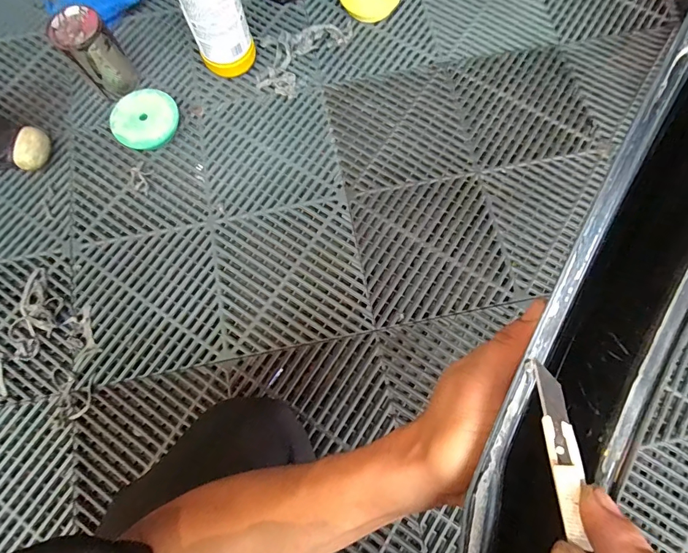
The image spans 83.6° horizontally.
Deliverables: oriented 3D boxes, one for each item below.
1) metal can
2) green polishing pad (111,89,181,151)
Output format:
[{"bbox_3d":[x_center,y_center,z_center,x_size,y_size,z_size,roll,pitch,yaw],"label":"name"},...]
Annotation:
[{"bbox_3d":[-0.369,-0.328,0.575,0.070,0.106,0.069,-42,78,-9],"label":"metal can"},{"bbox_3d":[-0.304,-0.238,0.586,0.088,0.033,0.098,35,79,10],"label":"green polishing pad"}]

